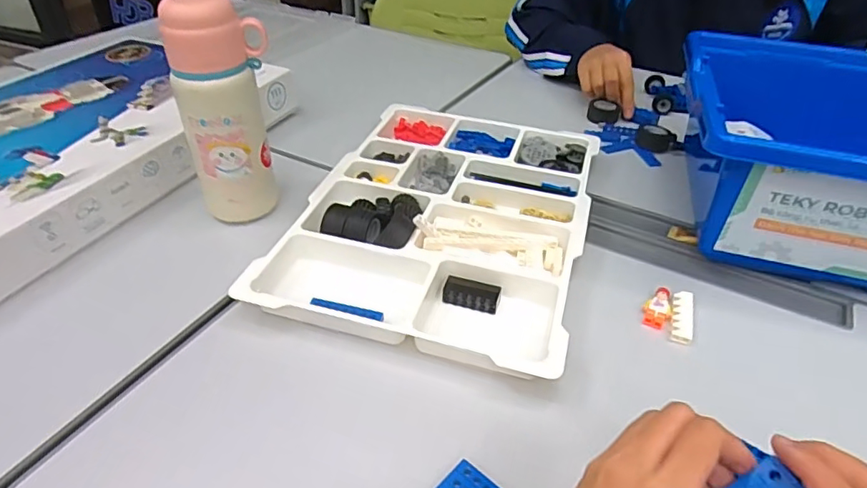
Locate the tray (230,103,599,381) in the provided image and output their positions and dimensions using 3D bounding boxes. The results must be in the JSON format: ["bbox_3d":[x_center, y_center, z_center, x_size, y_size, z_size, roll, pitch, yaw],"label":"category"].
[{"bbox_3d":[0.018,-0.038,0.563,0.259,0.039,0.370,12,39,12],"label":"tray"}]

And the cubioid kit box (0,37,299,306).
[{"bbox_3d":[-0.444,-0.096,0.584,0.303,0.055,0.528,16,40,17],"label":"cubioid kit box"}]

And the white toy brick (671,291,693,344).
[{"bbox_3d":[0.213,0.061,0.472,0.017,0.006,0.058,13,40,13],"label":"white toy brick"}]

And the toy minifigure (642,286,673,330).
[{"bbox_3d":[0.194,0.055,0.477,0.021,0.010,0.043,20,42,22],"label":"toy minifigure"}]

